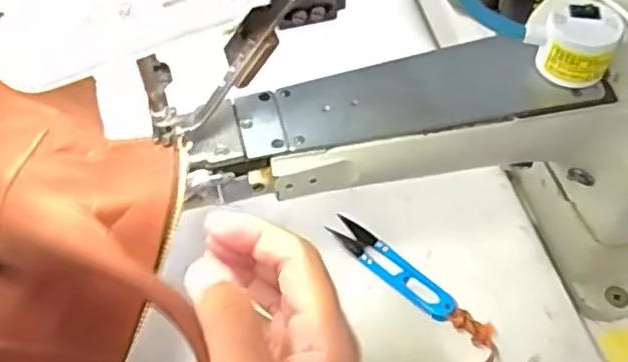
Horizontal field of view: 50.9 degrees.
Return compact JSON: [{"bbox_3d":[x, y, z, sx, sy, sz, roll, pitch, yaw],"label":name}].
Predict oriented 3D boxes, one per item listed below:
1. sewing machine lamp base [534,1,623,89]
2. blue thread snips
[{"bbox_3d":[0.136,-0.069,0.341,0.036,0.031,0.029,16,55,15],"label":"sewing machine lamp base"},{"bbox_3d":[0.051,0.055,0.434,0.099,0.006,0.023,37,63,28],"label":"blue thread snips"}]

